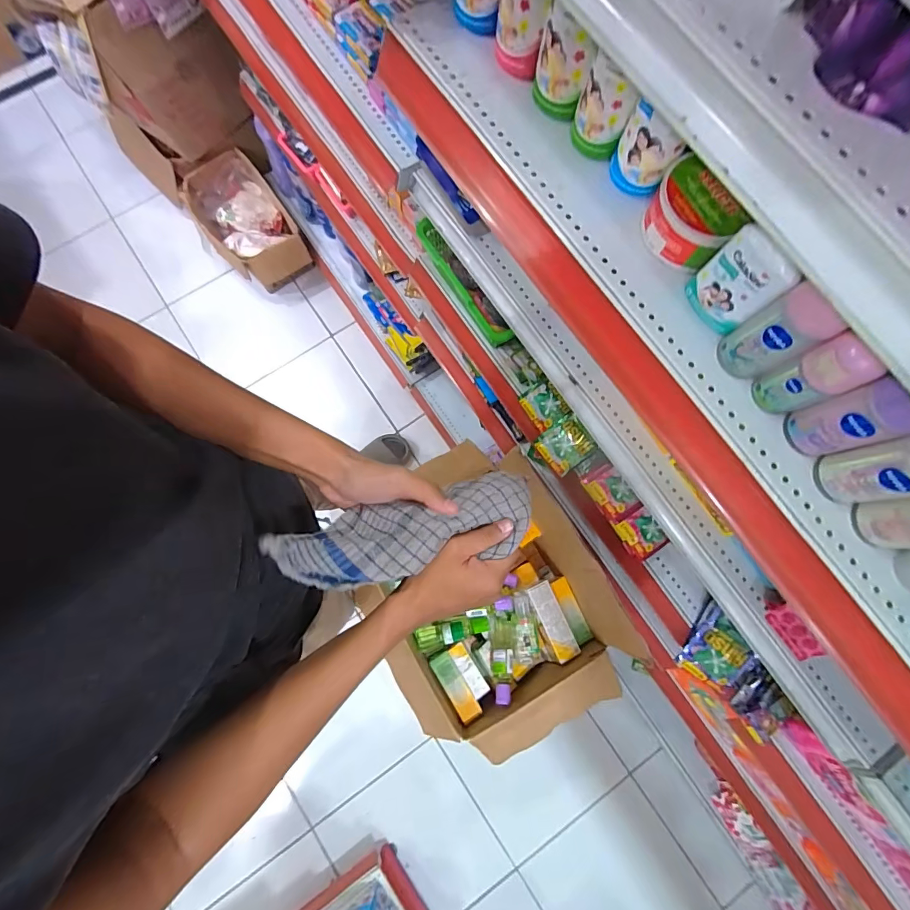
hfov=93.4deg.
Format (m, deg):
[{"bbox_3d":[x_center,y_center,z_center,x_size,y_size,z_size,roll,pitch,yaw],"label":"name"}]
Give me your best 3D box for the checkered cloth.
[{"bbox_3d":[-0.040,0.072,0.377,0.224,0.042,0.068,-14,81,-10],"label":"checkered cloth"}]

